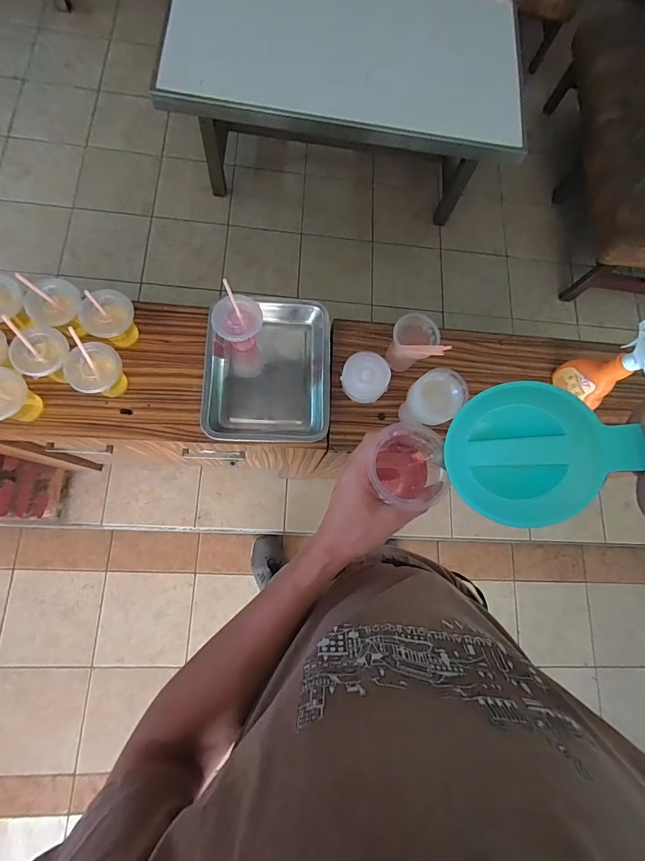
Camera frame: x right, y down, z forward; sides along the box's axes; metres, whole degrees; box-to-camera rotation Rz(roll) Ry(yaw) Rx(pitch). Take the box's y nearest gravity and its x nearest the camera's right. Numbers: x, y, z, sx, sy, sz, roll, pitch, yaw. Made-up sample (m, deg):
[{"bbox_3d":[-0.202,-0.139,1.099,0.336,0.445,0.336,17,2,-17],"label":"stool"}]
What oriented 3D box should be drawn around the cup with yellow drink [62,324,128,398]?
[{"bbox_3d":[-0.406,-0.111,0.673,0.079,0.148,0.088,26,76,0],"label":"cup with yellow drink"}]

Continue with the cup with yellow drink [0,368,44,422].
[{"bbox_3d":[-0.552,-0.057,0.665,0.088,0.107,0.084,1,77,-6],"label":"cup with yellow drink"}]

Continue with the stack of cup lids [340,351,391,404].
[{"bbox_3d":[0.088,-0.108,0.767,0.089,0.042,0.095,-25,81,-11],"label":"stack of cup lids"}]

